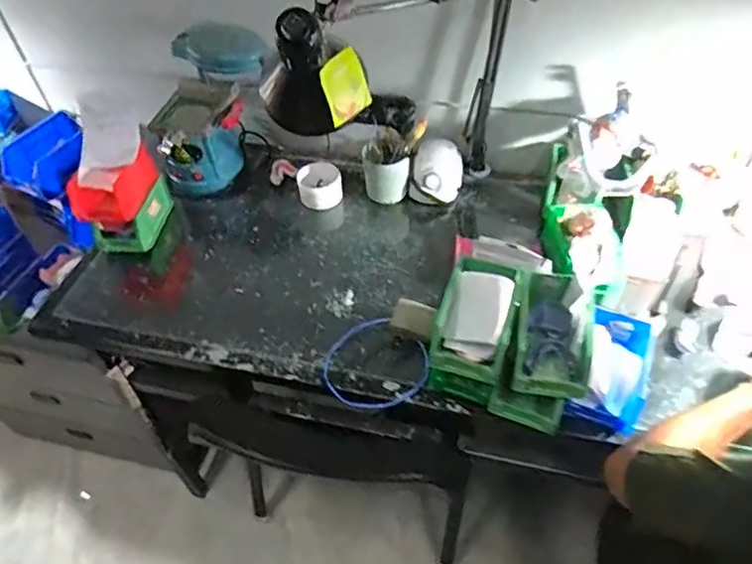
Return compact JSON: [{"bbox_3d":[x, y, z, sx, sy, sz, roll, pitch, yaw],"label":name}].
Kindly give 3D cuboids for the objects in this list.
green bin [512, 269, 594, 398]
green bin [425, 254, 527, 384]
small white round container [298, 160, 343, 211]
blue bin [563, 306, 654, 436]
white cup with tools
[{"bbox_3d":[0.259,0.074,0.812,0.097,0.099,0.156,10,50,12],"label":"green bin"},{"bbox_3d":[0.156,0.049,0.836,0.106,0.091,0.173,16,51,16],"label":"green bin"},{"bbox_3d":[-0.121,-0.207,1.209,0.093,0.082,0.085,-2,49,2],"label":"small white round container"},{"bbox_3d":[0.368,0.132,0.858,0.096,0.091,0.191,19,52,18],"label":"blue bin"},{"bbox_3d":[0.037,-0.258,1.186,0.125,0.166,0.119,-2,49,2],"label":"white cup with tools"}]

